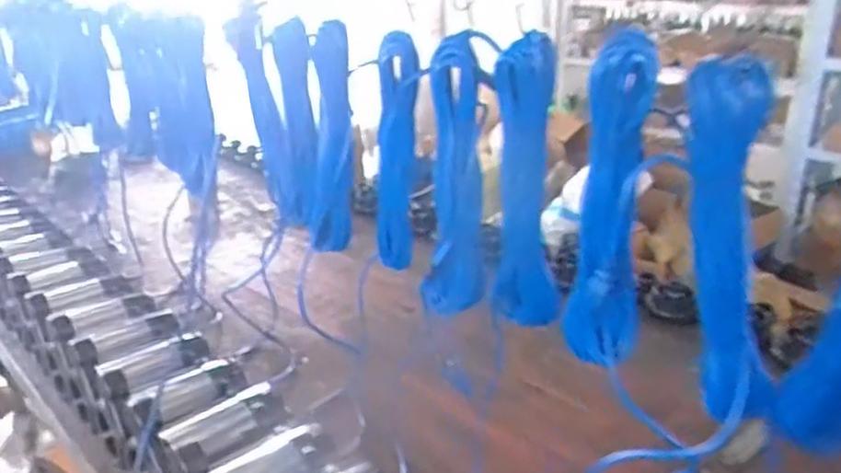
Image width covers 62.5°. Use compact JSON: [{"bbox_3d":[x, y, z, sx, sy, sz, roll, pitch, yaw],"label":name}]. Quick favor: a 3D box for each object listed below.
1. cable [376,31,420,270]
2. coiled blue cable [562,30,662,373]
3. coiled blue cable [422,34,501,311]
[{"bbox_3d":[-0.034,-0.108,0.970,0.050,0.335,0.060,1,22,3],"label":"cable"},{"bbox_3d":[0.202,-0.031,0.725,0.056,0.341,0.080,-15,26,-32],"label":"coiled blue cable"},{"bbox_3d":[0.051,-0.069,0.892,0.083,0.358,0.069,3,22,8],"label":"coiled blue cable"}]

